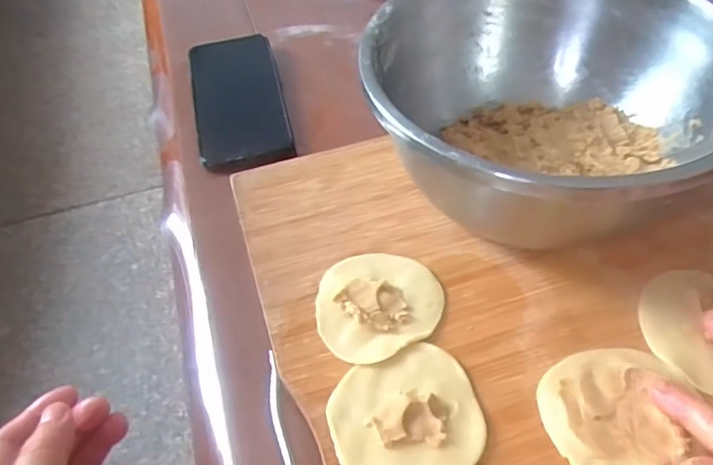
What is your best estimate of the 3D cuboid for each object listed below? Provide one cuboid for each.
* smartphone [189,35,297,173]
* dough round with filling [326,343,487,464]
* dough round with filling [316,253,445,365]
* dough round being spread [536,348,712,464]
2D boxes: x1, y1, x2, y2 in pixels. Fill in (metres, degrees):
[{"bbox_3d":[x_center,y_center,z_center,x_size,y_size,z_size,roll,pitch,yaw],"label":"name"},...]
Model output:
[{"bbox_3d":[-0.102,-0.116,0.529,0.076,0.008,0.156,-12,56,-6],"label":"smartphone"},{"bbox_3d":[0.027,0.097,0.318,0.076,0.007,0.076,-2,50,2],"label":"dough round with filling"},{"bbox_3d":[0.012,0.040,0.369,0.076,0.010,0.073,-2,50,2],"label":"dough round with filling"},{"bbox_3d":[0.137,0.095,0.314,0.075,0.007,0.076,-2,47,2],"label":"dough round being spread"}]

